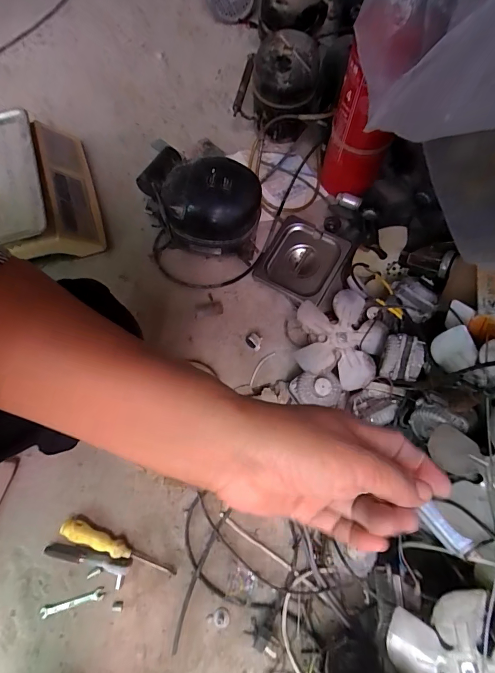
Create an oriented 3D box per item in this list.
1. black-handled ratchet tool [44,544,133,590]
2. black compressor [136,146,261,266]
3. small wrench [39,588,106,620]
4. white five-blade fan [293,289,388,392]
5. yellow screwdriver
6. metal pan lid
[{"bbox_3d":[-0.266,0.382,0.608,0.142,0.019,0.046,10,72,2],"label":"black-handled ratchet tool"},{"bbox_3d":[-0.086,-0.240,0.724,0.227,0.200,0.150,29,73,8],"label":"black compressor"},{"bbox_3d":[-0.287,0.438,0.600,0.104,0.004,0.017,-16,73,-6],"label":"small wrench"},{"bbox_3d":[0.169,-0.003,0.676,0.162,0.033,0.166,0,72,-1],"label":"white five-blade fan"},{"bbox_3d":[-0.217,0.357,0.615,0.199,0.032,0.029,20,72,5],"label":"yellow screwdriver"},{"bbox_3d":[0.117,-0.167,0.784,0.155,0.033,0.173,30,74,9],"label":"metal pan lid"}]

